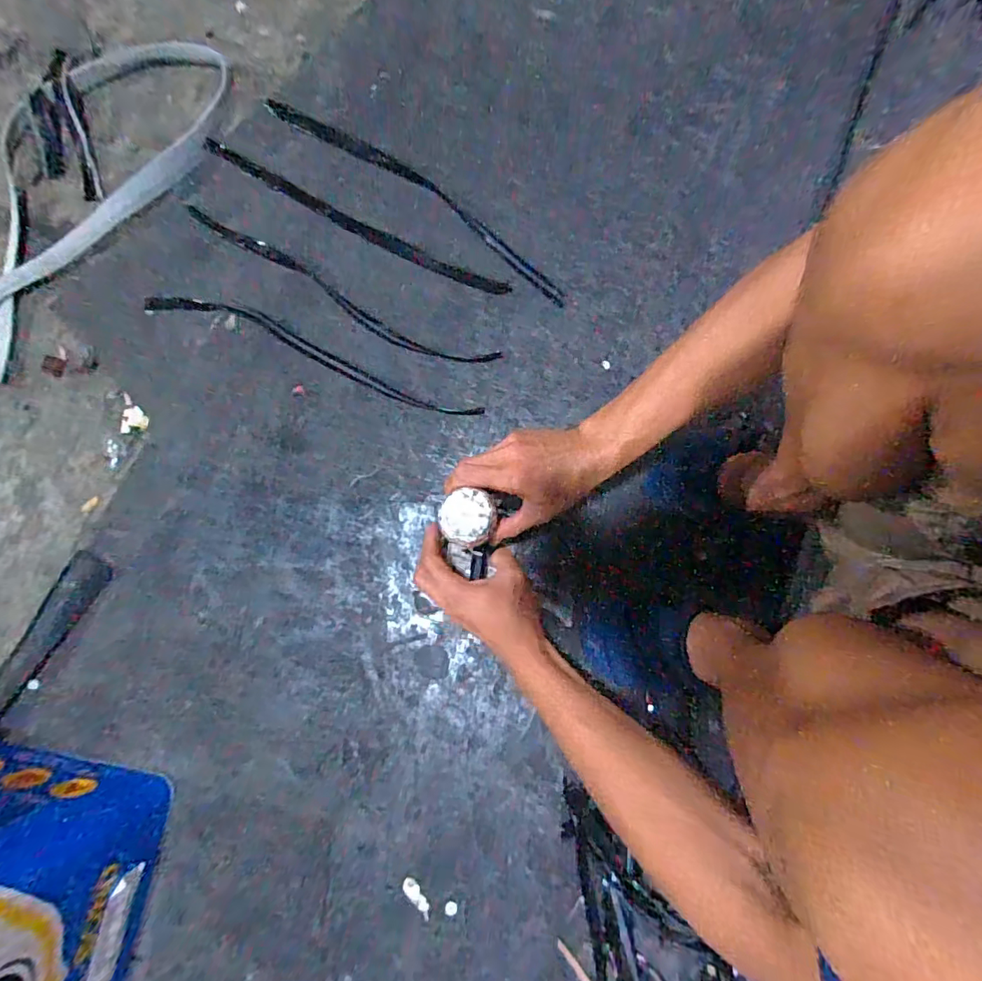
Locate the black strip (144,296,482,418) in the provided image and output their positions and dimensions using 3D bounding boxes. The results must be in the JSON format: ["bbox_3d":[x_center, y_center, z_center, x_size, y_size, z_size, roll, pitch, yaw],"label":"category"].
[{"bbox_3d":[-0.231,-0.178,0.611,0.463,0.007,0.038,22,80,5],"label":"black strip"}]

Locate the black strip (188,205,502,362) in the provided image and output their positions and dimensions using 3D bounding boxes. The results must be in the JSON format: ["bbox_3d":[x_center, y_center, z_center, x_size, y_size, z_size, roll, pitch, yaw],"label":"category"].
[{"bbox_3d":[-0.204,-0.254,0.621,0.456,0.010,0.050,26,81,6],"label":"black strip"}]

